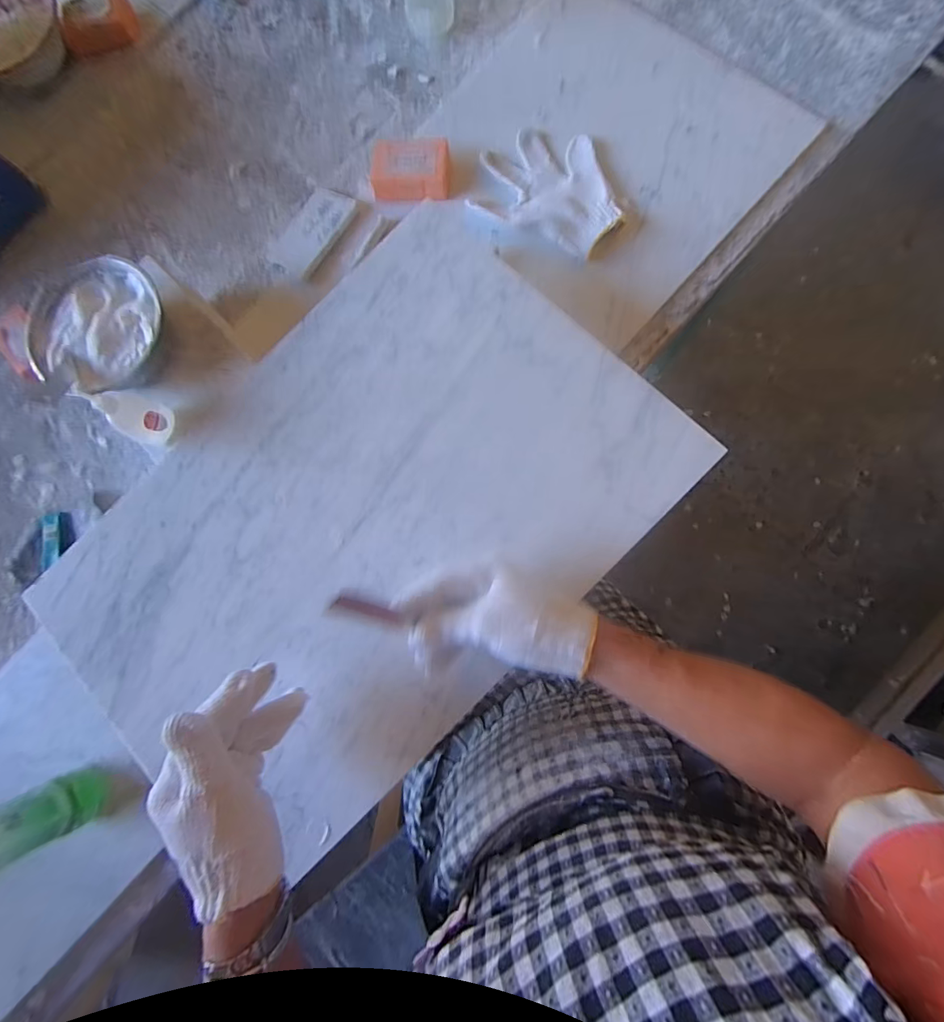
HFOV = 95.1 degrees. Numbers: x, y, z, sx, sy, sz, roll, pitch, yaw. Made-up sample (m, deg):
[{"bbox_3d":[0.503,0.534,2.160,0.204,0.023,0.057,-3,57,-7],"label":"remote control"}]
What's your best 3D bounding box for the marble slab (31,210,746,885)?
[{"bbox_3d":[-0.103,0.014,0.420,0.574,0.024,0.384,-42,80,-2],"label":"marble slab"}]

